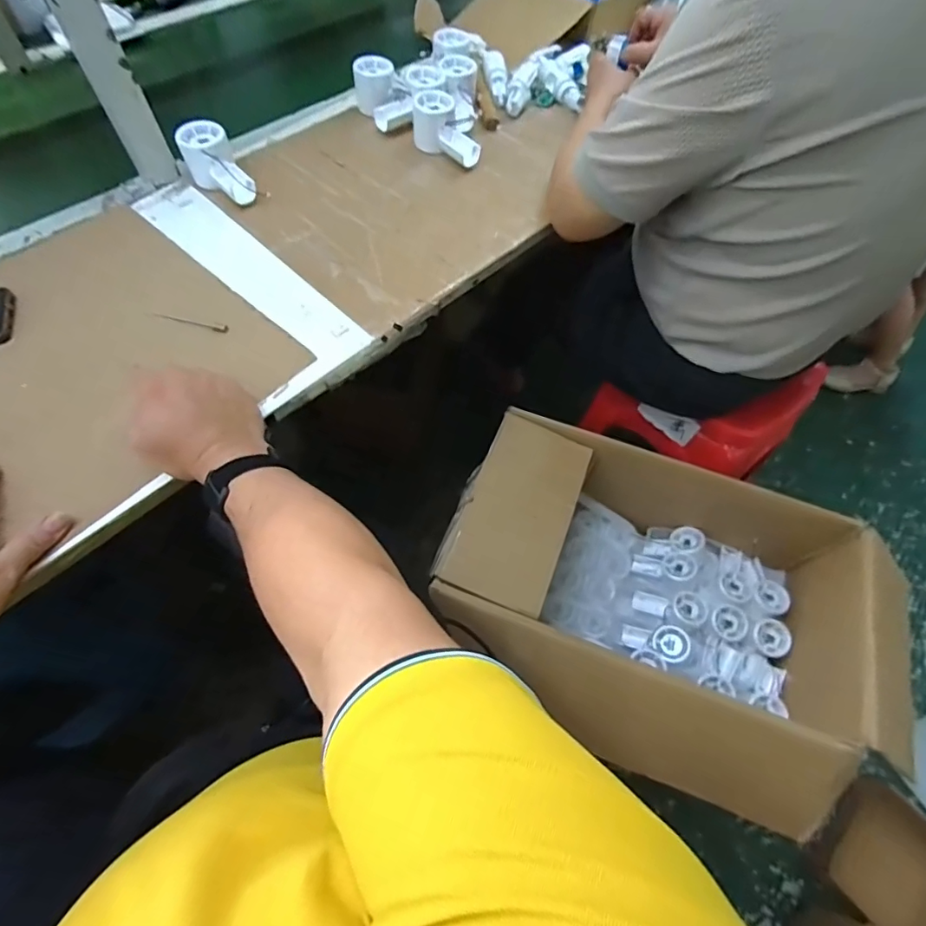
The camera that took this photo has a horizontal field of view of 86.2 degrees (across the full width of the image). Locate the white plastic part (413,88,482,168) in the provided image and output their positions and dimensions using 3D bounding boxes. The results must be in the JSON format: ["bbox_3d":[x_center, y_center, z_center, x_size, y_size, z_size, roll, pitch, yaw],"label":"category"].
[{"bbox_3d":[-0.028,-0.472,0.703,0.055,0.055,0.123,-28,65,-17],"label":"white plastic part"}]

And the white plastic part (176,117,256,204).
[{"bbox_3d":[-0.316,-0.379,0.638,0.058,0.061,0.112,-32,66,-19],"label":"white plastic part"}]

